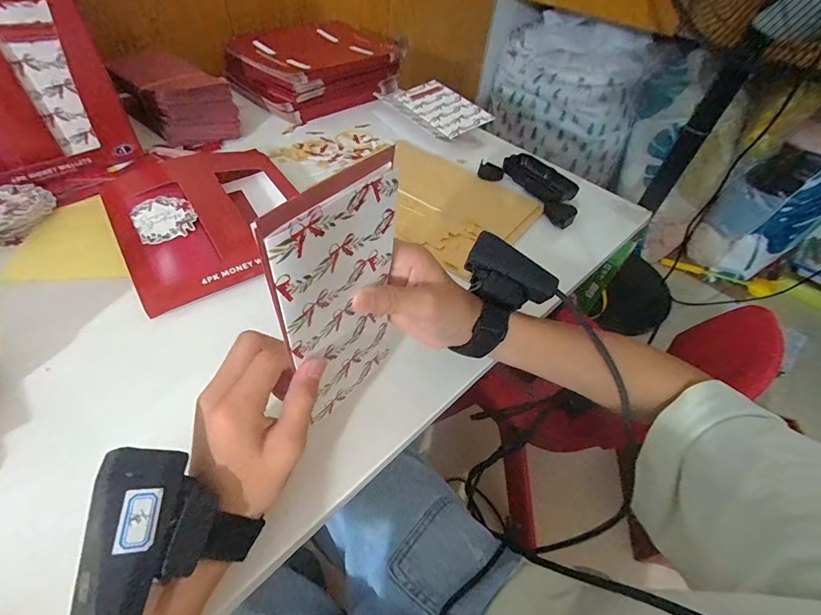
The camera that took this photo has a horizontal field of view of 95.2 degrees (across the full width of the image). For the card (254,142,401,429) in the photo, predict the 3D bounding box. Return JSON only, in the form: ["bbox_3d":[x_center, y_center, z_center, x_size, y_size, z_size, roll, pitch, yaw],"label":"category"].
[{"bbox_3d":[-0.040,0.002,0.236,0.007,0.182,0.092,32,57,21],"label":"card"}]

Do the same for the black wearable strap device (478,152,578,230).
[{"bbox_3d":[0.178,-0.176,0.533,0.088,0.025,0.154,-33,60,-30],"label":"black wearable strap device"}]

